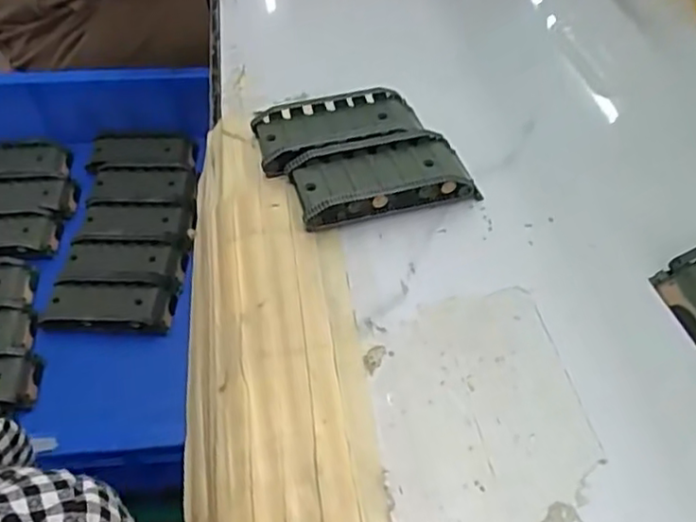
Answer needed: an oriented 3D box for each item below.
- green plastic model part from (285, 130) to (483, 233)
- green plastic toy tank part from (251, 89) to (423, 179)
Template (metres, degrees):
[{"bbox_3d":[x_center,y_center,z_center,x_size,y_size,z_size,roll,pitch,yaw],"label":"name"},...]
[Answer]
[{"bbox_3d":[0.019,-0.045,0.350,0.094,0.022,0.043,-13,51,-10],"label":"green plastic model part"},{"bbox_3d":[-0.005,-0.075,0.375,0.092,0.019,0.046,-11,51,-9],"label":"green plastic toy tank part"}]

